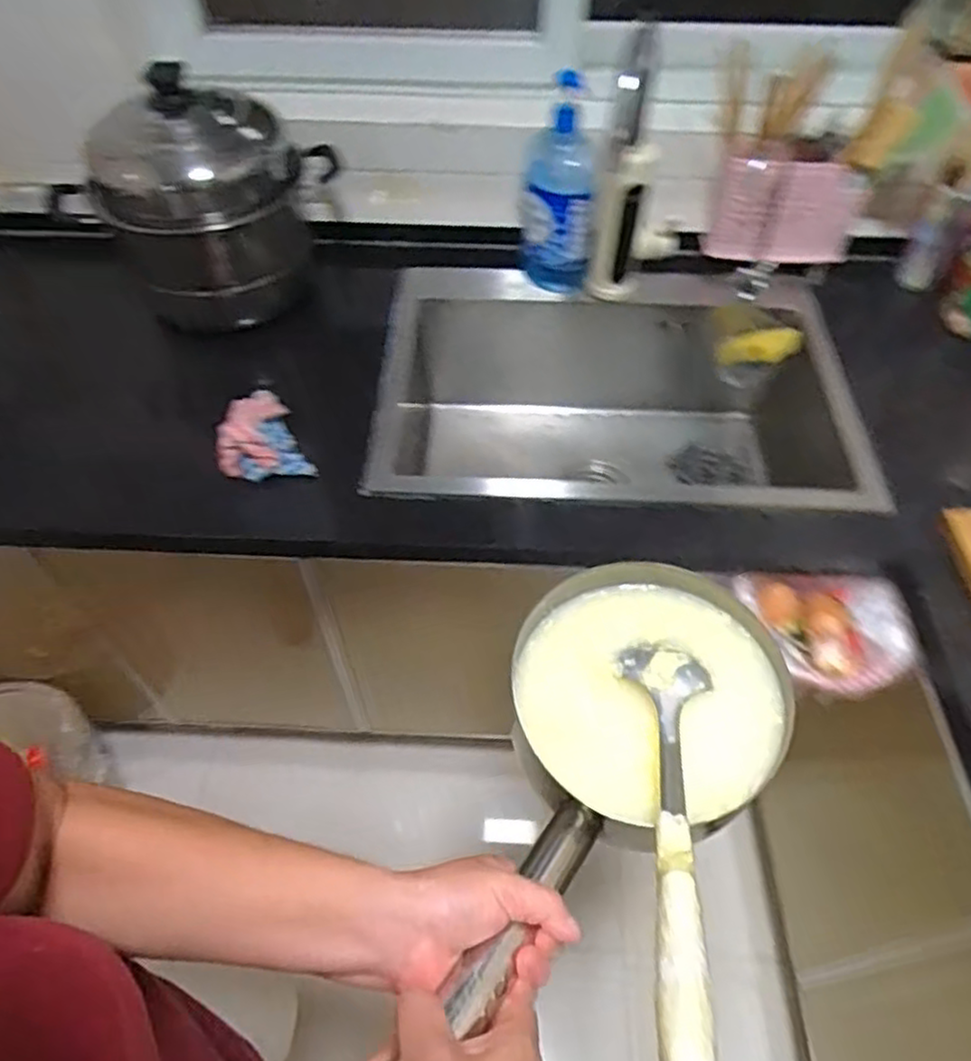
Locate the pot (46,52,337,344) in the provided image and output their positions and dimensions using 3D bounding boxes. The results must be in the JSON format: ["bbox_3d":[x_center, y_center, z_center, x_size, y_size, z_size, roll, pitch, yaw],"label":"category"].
[{"bbox_3d":[-0.358,-0.433,0.951,0.276,0.250,0.224,-1,55,1],"label":"pot"}]

